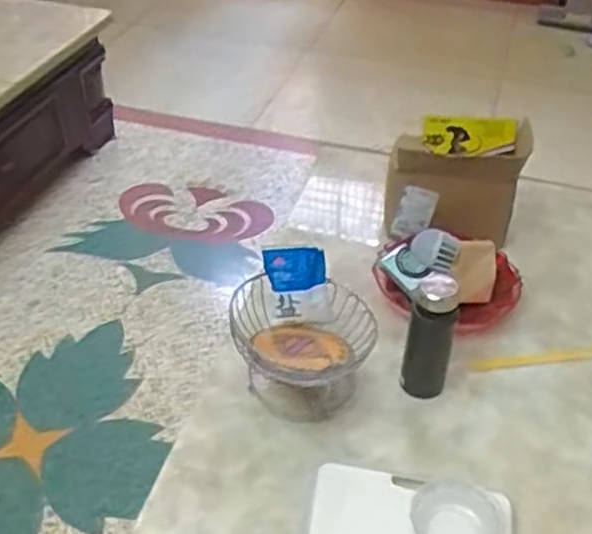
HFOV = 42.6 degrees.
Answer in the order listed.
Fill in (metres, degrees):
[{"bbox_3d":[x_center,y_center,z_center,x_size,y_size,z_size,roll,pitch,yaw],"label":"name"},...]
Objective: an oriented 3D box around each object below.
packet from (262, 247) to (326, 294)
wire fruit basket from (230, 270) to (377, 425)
[{"bbox_3d":[-0.001,0.004,1.324,0.104,0.077,0.026,-9,22,1],"label":"packet"},{"bbox_3d":[-0.004,0.127,1.329,0.260,0.149,0.263,1,40,-1],"label":"wire fruit basket"}]

